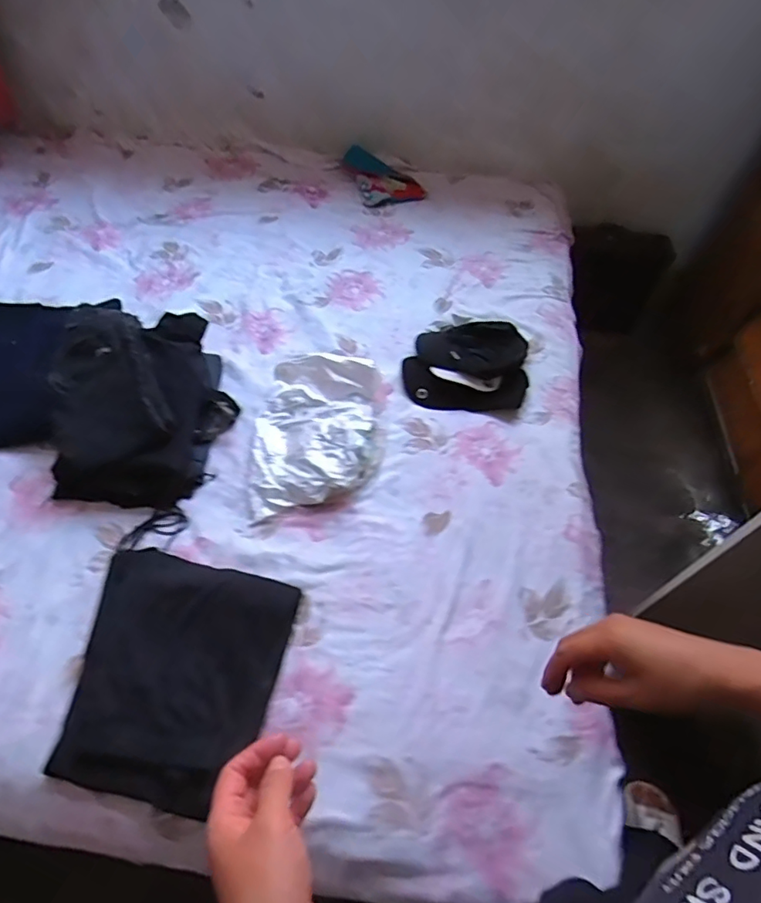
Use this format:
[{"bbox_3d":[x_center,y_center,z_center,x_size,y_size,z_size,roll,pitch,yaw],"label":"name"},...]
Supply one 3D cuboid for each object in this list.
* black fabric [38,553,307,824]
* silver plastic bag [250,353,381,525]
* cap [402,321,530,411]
[{"bbox_3d":[-0.318,0.322,0.797,0.316,0.059,0.332,13,55,5],"label":"black fabric"},{"bbox_3d":[-0.125,-0.038,1.059,0.257,0.070,0.360,1,55,-3],"label":"silver plastic bag"},{"bbox_3d":[0.198,-0.209,1.218,0.285,0.061,0.251,2,54,-3],"label":"cap"}]

